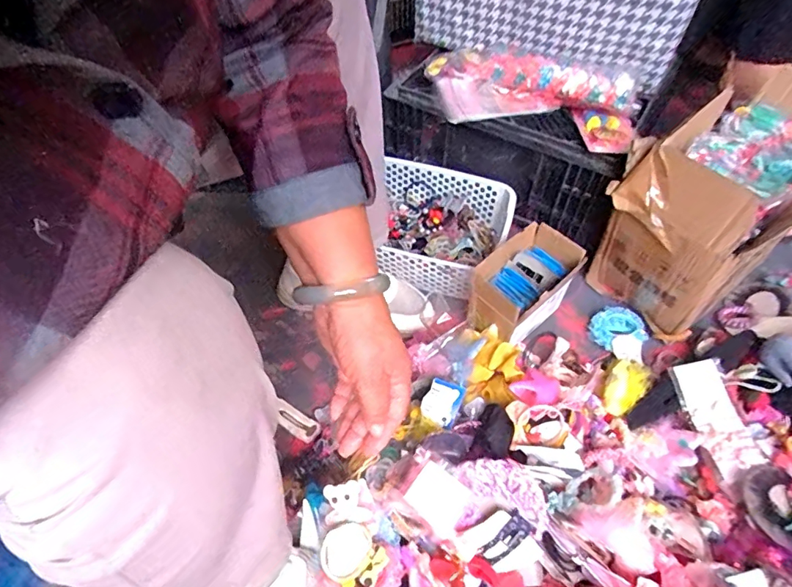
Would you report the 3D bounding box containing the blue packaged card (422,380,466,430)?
[{"bbox_3d":[0.048,0.117,0.514,0.037,0.050,0.006,19,13,3],"label":"blue packaged card"}]

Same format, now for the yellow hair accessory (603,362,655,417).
[{"bbox_3d":[0.297,0.122,0.628,0.092,0.026,0.047,-33,59,-23],"label":"yellow hair accessory"}]

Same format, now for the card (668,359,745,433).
[{"bbox_3d":[0.392,0.131,0.609,0.056,0.013,0.088,-13,68,3],"label":"card"}]

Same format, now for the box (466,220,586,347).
[{"bbox_3d":[0.178,-0.009,0.669,0.151,0.091,0.096,-35,60,-23],"label":"box"}]

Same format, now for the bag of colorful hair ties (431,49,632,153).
[{"bbox_3d":[0.196,-0.308,0.731,0.346,0.061,0.185,26,57,19],"label":"bag of colorful hair ties"}]

